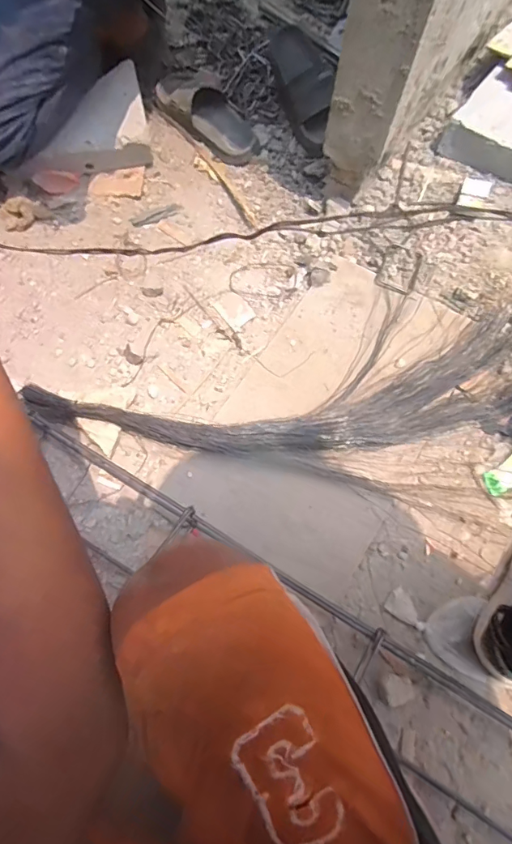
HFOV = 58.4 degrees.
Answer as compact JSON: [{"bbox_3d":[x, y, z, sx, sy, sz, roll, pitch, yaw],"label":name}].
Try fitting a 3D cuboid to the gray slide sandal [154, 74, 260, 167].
[{"bbox_3d":[-0.109,-0.674,0.991,0.114,0.070,0.274,-41,74,-13],"label":"gray slide sandal"}]

